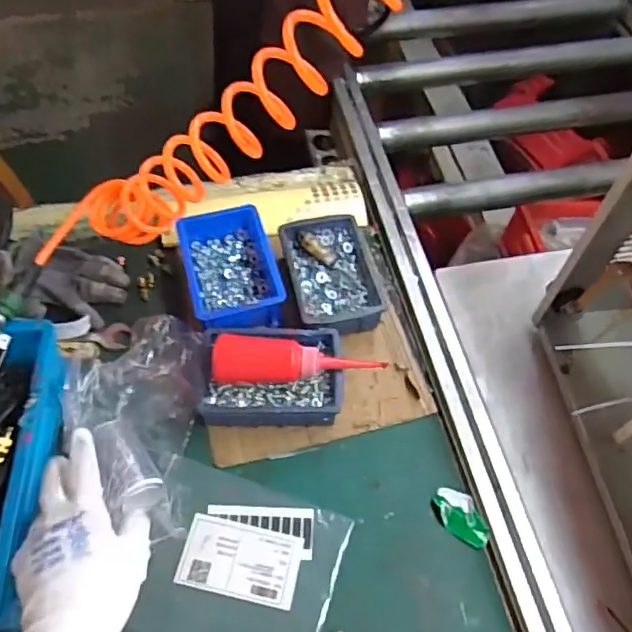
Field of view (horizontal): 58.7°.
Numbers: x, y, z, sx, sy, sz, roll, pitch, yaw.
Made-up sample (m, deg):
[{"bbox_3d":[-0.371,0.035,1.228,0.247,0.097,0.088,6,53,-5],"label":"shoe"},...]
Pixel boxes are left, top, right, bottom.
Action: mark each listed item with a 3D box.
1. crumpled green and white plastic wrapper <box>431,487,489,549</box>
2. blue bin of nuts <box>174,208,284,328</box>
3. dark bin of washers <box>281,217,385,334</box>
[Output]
[{"bbox_3d":[0.137,0.189,0.530,0.036,0.010,0.061,-35,65,-21],"label":"crumpled green and white plastic wrapper"},{"bbox_3d":[-0.099,-0.056,0.644,0.097,0.049,0.158,-14,59,-10],"label":"blue bin of nuts"},{"bbox_3d":[0.019,-0.046,0.645,0.100,0.044,0.156,-11,58,-8],"label":"dark bin of washers"}]

